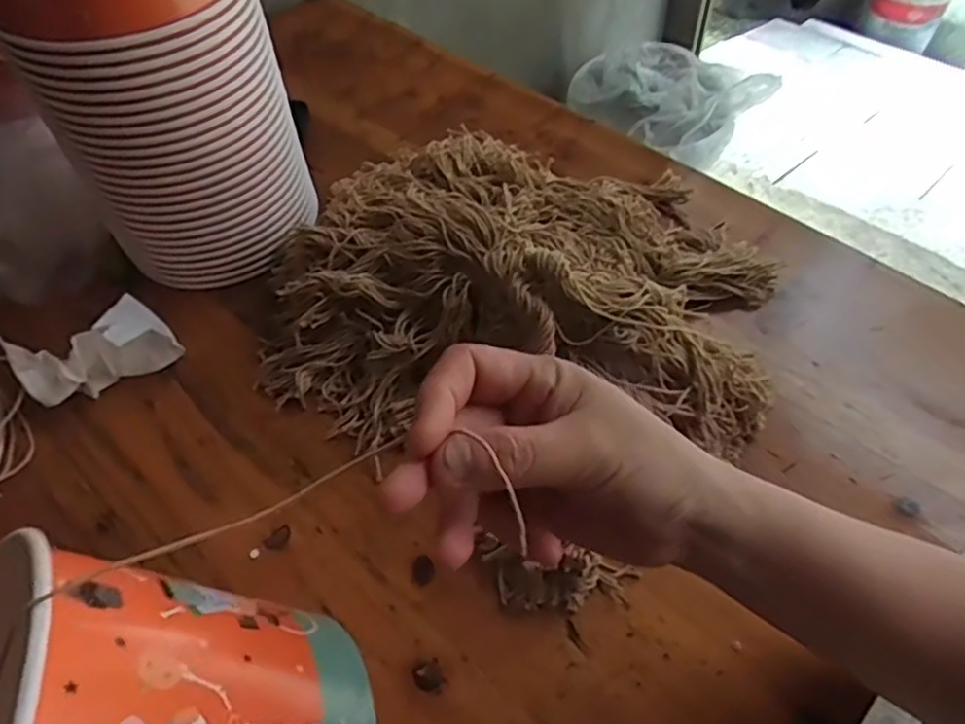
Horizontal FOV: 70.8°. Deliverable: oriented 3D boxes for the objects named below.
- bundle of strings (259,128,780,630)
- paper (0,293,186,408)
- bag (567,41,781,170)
[{"bbox_3d":[0.038,-0.065,0.483,0.352,0.091,0.340,35,63,25],"label":"bundle of strings"},{"bbox_3d":[-0.273,-0.018,0.484,0.095,0.062,0.068,-25,57,-13],"label":"paper"},{"bbox_3d":[0.314,-0.486,1.250,0.266,0.136,0.318,-33,59,-21],"label":"bag"}]

